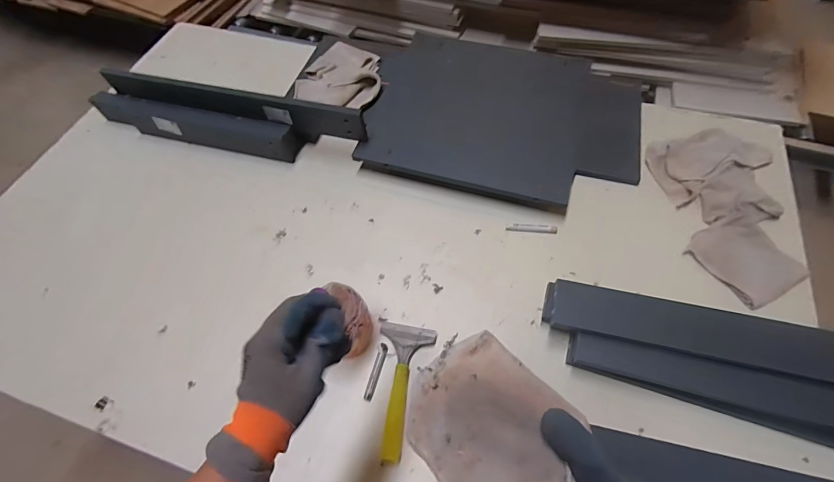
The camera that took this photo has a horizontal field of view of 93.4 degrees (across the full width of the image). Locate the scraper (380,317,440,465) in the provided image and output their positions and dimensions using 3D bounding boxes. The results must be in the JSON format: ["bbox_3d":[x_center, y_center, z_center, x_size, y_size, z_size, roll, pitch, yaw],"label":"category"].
[{"bbox_3d":[-0.036,0.242,0.650,0.095,0.019,0.216,10,61,8],"label":"scraper"}]

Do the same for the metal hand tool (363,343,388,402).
[{"bbox_3d":[-0.069,0.221,0.666,0.016,0.009,0.094,13,61,10],"label":"metal hand tool"}]

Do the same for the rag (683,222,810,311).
[{"bbox_3d":[0.618,0.033,0.741,0.148,0.015,0.162,-27,63,-13],"label":"rag"}]

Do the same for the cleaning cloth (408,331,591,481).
[{"bbox_3d":[0.057,0.158,0.319,0.142,0.023,0.123,41,95,33],"label":"cleaning cloth"}]

